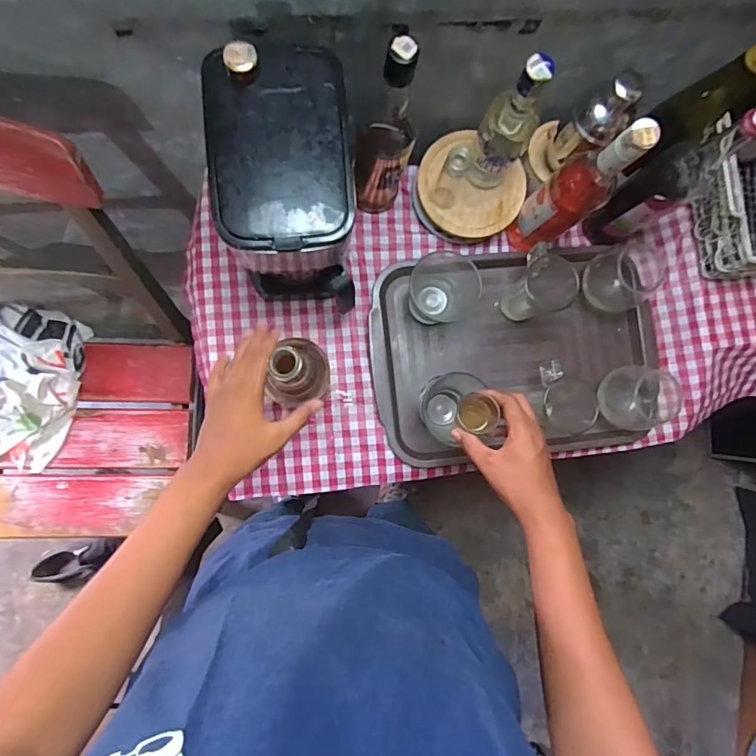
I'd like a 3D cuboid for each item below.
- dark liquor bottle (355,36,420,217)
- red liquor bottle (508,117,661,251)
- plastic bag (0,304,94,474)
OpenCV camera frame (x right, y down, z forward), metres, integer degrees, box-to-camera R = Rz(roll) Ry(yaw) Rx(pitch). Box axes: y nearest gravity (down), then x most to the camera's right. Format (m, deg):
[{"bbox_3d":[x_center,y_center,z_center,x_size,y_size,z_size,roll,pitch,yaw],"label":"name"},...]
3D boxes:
[{"bbox_3d":[0.010,-0.290,0.571,0.068,0.282,0.061,12,85,-5],"label":"dark liquor bottle"},{"bbox_3d":[0.246,-0.232,0.592,0.063,0.273,0.065,0,86,-6],"label":"red liquor bottle"},{"bbox_3d":[-0.662,0.018,0.874,0.192,0.067,0.290,7,86,-5],"label":"plastic bag"}]

